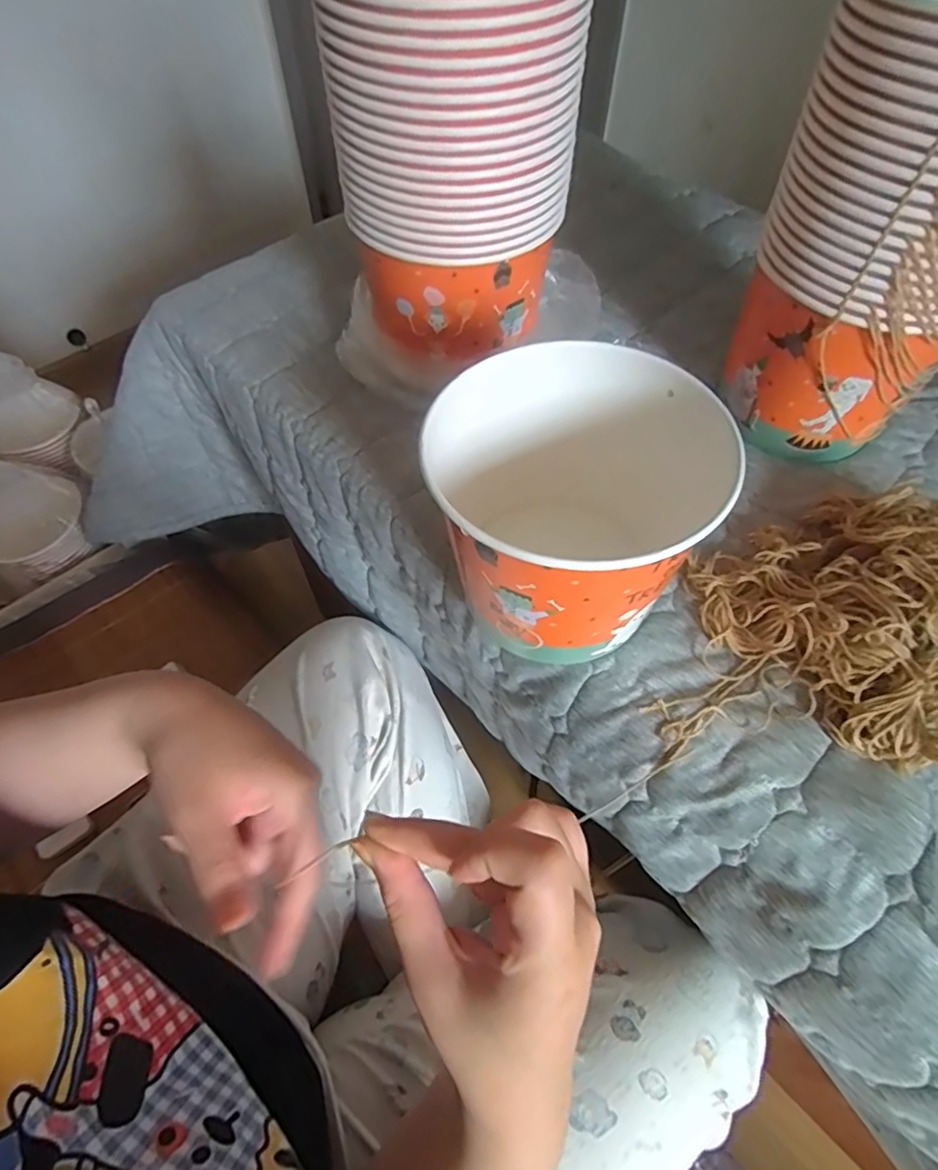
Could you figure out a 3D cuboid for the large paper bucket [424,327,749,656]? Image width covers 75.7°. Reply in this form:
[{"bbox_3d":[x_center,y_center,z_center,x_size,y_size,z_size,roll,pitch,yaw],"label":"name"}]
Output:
[{"bbox_3d":[0.060,-0.046,0.367,0.154,0.126,0.157,0,58,0],"label":"large paper bucket"}]

